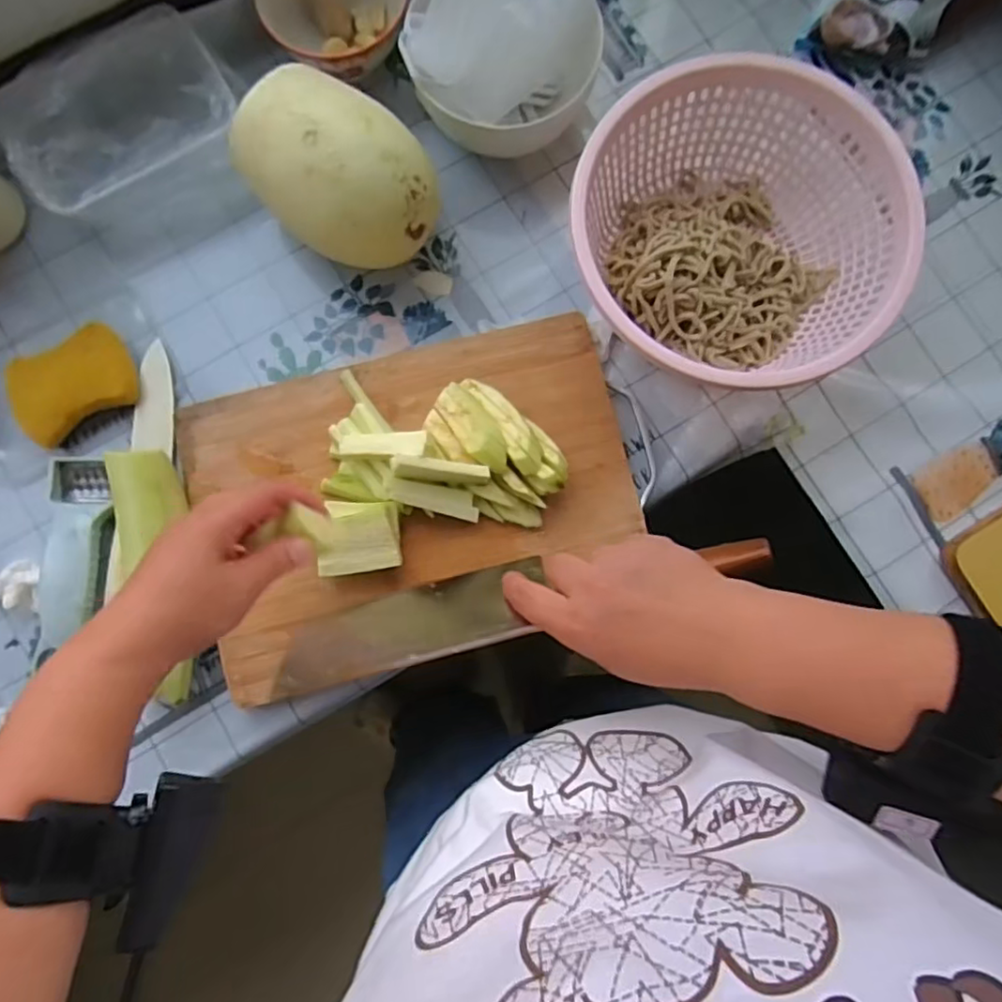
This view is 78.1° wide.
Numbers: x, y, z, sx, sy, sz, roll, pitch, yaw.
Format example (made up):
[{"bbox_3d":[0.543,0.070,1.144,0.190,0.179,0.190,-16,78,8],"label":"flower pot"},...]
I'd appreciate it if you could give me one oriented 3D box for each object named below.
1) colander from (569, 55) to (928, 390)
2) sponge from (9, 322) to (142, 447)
[{"bbox_3d":[0.173,-0.197,0.475,0.233,0.094,0.220,0,83,-1],"label":"colander"},{"bbox_3d":[-0.333,-0.091,0.486,0.090,0.036,0.062,-34,85,-4],"label":"sponge"}]

